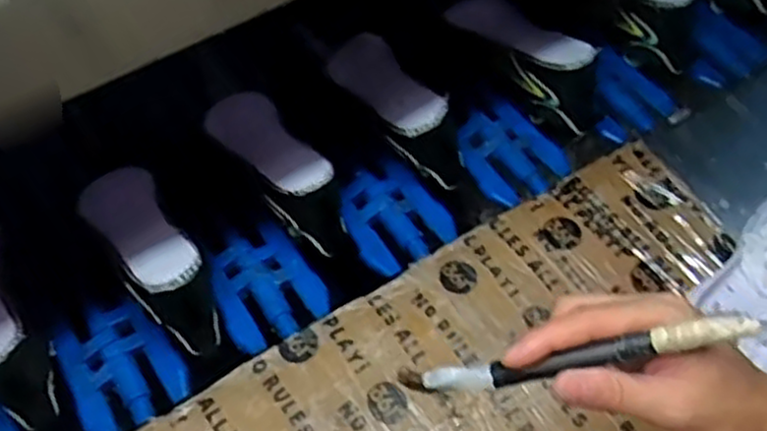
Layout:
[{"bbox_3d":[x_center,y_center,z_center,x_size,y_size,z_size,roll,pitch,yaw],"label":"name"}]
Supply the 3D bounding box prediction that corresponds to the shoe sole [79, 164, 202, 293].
[{"bbox_3d":[-0.210,0.010,0.642,0.063,0.012,0.179,-33,45,-18],"label":"shoe sole"}]

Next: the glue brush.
[{"bbox_3d":[0.094,0.073,0.384,0.181,0.013,0.016,-16,57,19],"label":"glue brush"}]

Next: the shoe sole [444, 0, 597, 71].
[{"bbox_3d":[0.140,-0.189,0.761,0.060,0.014,0.180,-35,50,-19],"label":"shoe sole"}]

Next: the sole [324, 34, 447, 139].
[{"bbox_3d":[-0.002,-0.132,0.731,0.062,0.016,0.194,-24,42,-14],"label":"sole"}]

